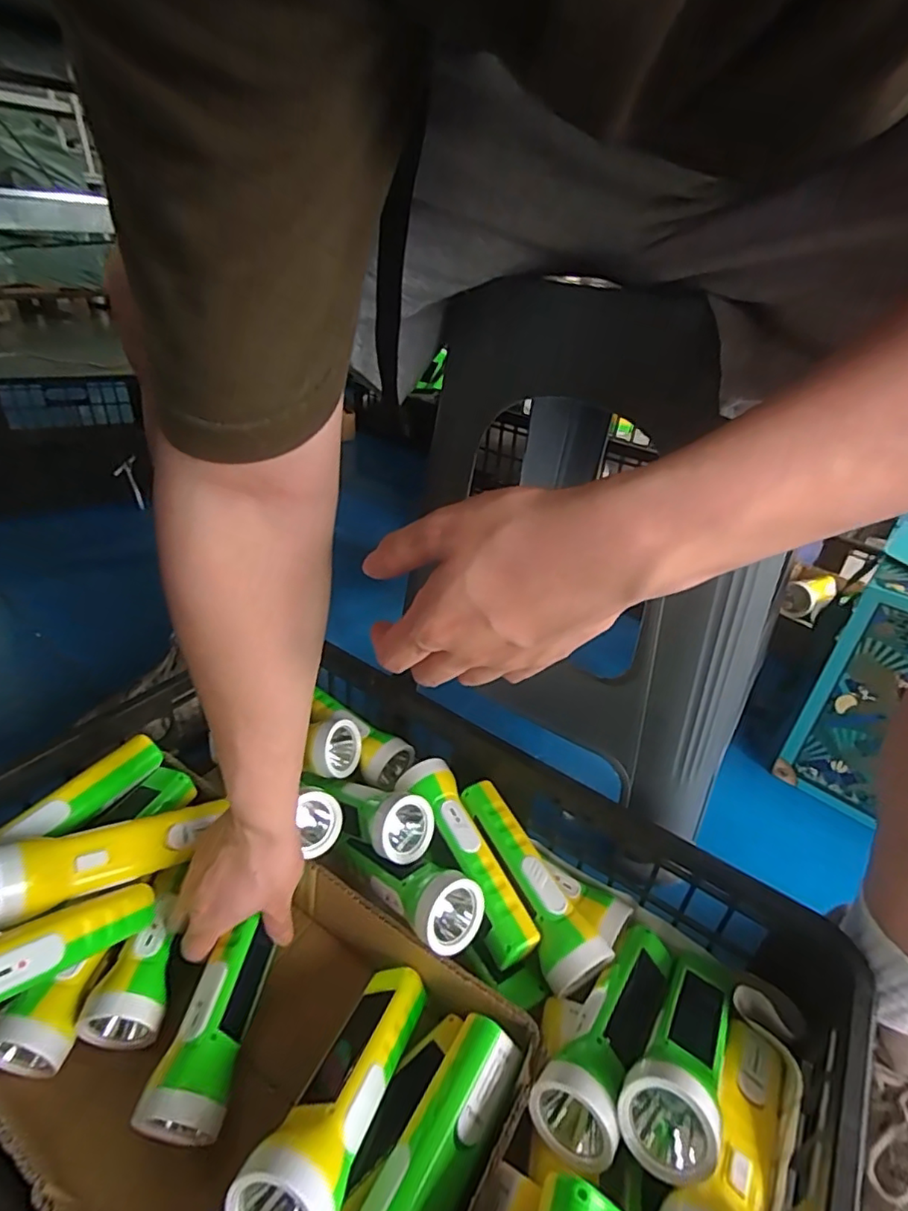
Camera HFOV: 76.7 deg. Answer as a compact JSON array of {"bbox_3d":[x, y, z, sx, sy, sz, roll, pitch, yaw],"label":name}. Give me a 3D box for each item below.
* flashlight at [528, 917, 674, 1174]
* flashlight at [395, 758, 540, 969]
[{"bbox_3d":[0.111,0.286,0.395,0.047,0.044,0.167,25,19,28],"label":"flashlight"},{"bbox_3d":[0.006,0.209,0.478,0.041,0.042,0.171,-15,51,-27],"label":"flashlight"}]

